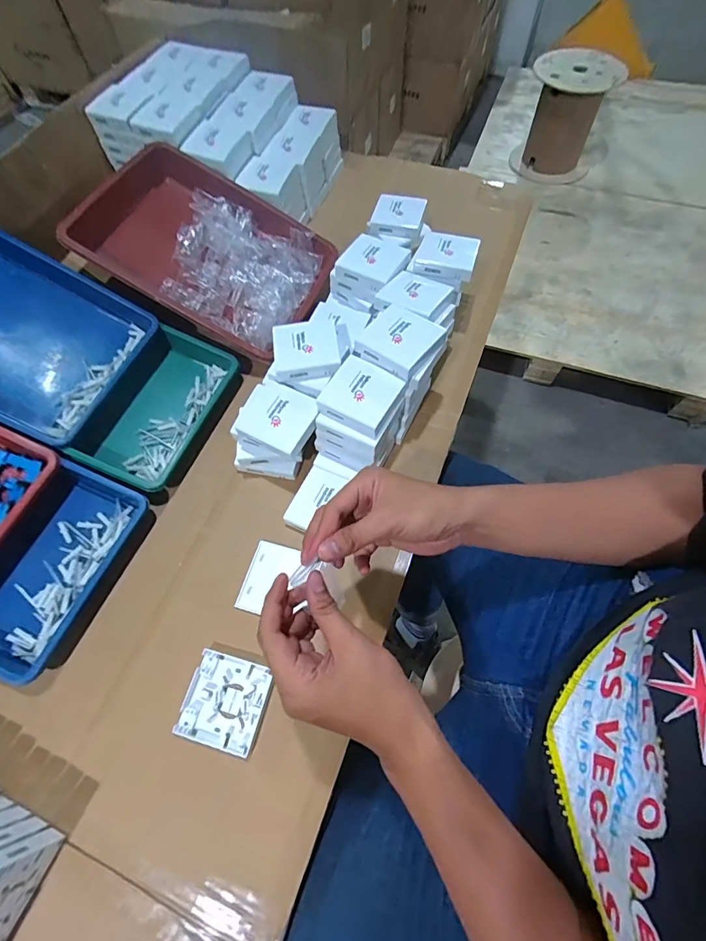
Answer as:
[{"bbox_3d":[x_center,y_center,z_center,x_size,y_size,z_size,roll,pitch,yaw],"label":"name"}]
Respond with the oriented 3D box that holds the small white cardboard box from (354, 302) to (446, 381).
[{"bbox_3d":[0.057,-0.169,0.541,0.091,0.027,0.089,37,70,18],"label":"small white cardboard box"}]

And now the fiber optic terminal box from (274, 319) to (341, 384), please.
[{"bbox_3d":[-0.062,-0.160,0.567,0.084,0.027,0.088,-8,64,-2],"label":"fiber optic terminal box"}]

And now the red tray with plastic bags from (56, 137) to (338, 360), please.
[{"bbox_3d":[-0.246,-0.356,0.671,0.374,0.085,0.251,27,78,-3],"label":"red tray with plastic bags"}]

